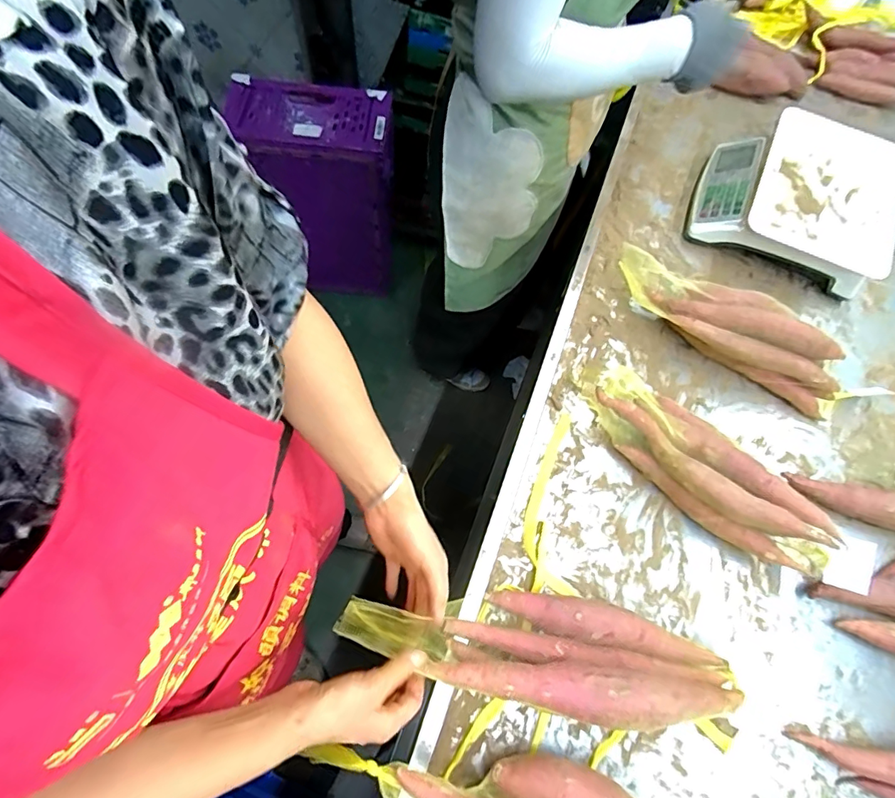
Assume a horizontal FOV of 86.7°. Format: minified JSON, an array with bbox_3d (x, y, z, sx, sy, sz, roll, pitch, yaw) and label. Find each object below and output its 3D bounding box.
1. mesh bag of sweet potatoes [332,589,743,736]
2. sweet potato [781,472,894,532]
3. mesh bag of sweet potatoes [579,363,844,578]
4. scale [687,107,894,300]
[{"bbox_3d":[0.106,0.265,0.499,0.396,0.083,0.108,9,67,-2],"label":"mesh bag of sweet potatoes"},{"bbox_3d":[0.555,0.136,0.610,0.219,0.043,0.046,18,68,5],"label":"sweet potato"},{"bbox_3d":[0.320,0.082,0.604,0.109,0.067,0.359,-38,74,-16],"label":"mesh bag of sweet potatoes"},{"bbox_3d":[0.576,-0.347,0.782,0.275,0.080,0.277,26,69,8],"label":"scale"}]

